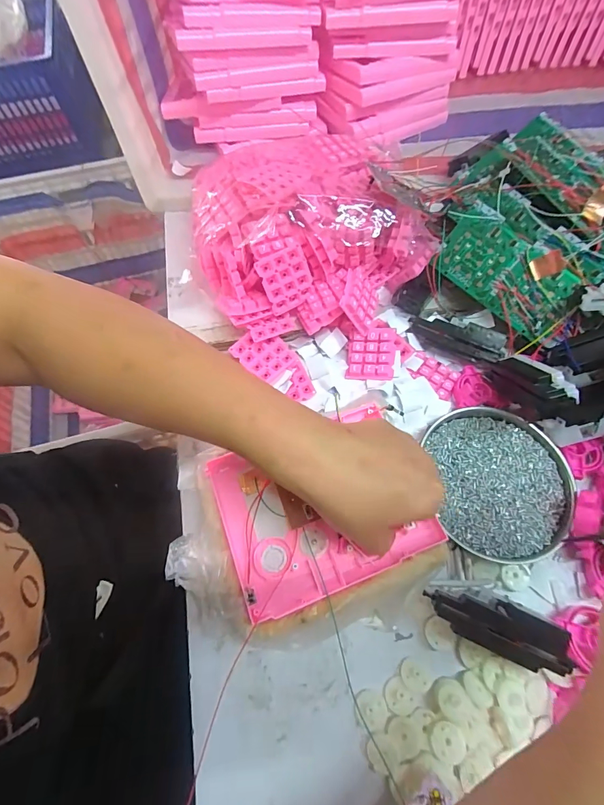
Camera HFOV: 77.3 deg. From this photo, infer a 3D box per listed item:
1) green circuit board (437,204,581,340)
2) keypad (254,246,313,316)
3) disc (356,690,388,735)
[{"bbox_3d":[0.202,-0.137,0.390,0.147,0.007,0.068,46,116,13],"label":"green circuit board"},{"bbox_3d":[-0.015,-0.125,0.390,0.049,0.057,0.005,-28,36,-6],"label":"keypad"},{"bbox_3d":[0.052,0.228,0.278,0.022,0.006,0.024,-1,63,2],"label":"disc"}]

